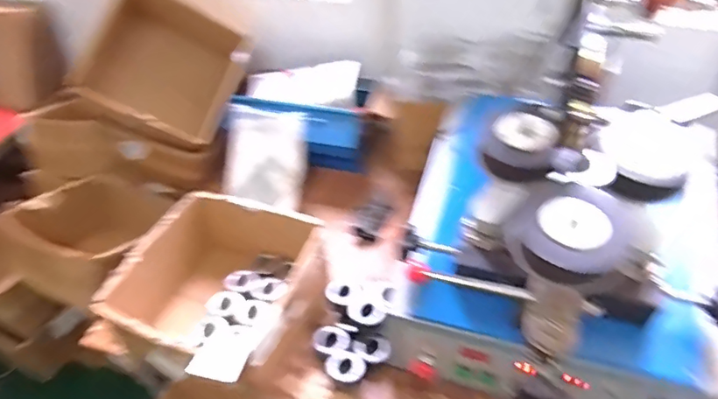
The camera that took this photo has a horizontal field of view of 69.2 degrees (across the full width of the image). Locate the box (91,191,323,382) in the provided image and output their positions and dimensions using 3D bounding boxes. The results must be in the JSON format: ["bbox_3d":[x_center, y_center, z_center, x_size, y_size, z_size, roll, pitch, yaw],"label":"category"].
[{"bbox_3d":[-0.261,0.177,1.009,0.353,0.165,0.353,20,48,24],"label":"box"}]

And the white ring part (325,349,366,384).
[{"bbox_3d":[-0.024,0.309,0.957,0.069,0.020,0.060,-13,44,-9],"label":"white ring part"}]

